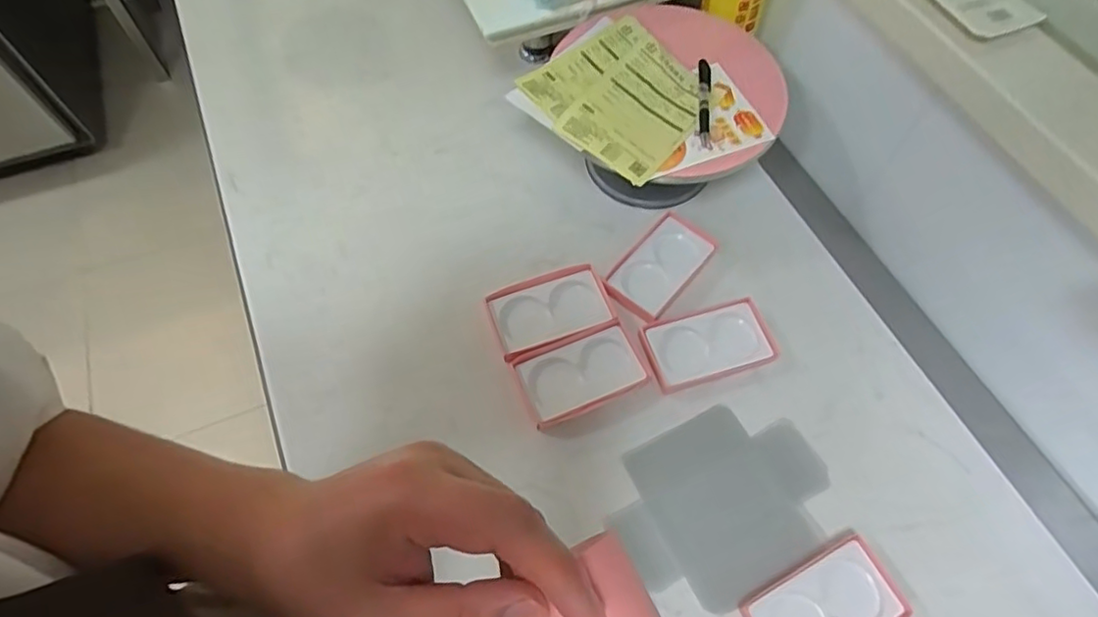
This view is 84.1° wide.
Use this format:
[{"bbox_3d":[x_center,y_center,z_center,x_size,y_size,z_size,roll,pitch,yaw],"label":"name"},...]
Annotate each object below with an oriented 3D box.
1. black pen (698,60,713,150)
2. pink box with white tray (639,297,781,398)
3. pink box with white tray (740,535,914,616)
[{"bbox_3d":[0.186,-0.247,0.729,0.014,0.007,0.139,5,62,2],"label":"black pen"},{"bbox_3d":[0.189,0.043,0.724,0.150,0.021,0.082,-16,64,-7],"label":"pink box with white tray"},{"bbox_3d":[0.270,0.296,0.591,0.146,0.016,0.088,-24,65,-11],"label":"pink box with white tray"}]

